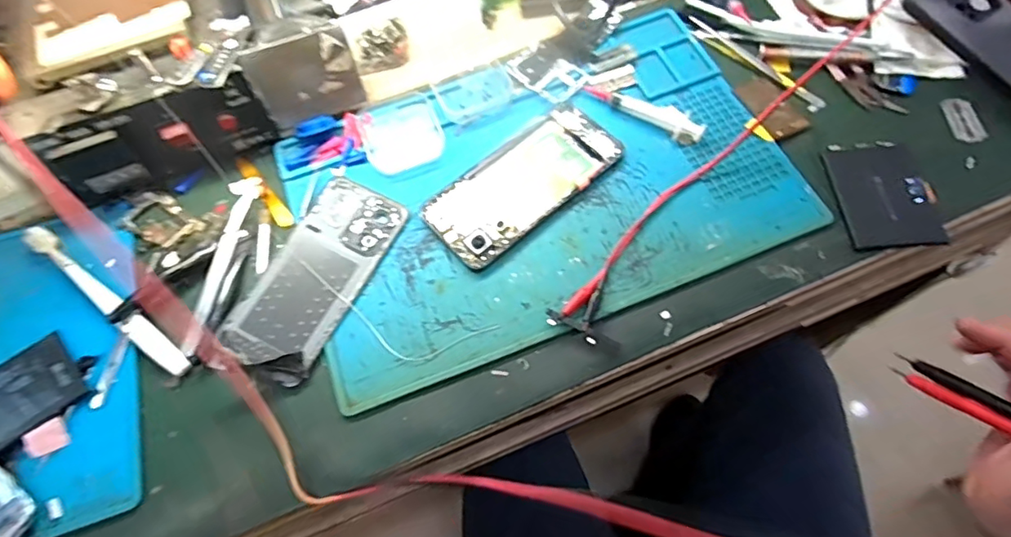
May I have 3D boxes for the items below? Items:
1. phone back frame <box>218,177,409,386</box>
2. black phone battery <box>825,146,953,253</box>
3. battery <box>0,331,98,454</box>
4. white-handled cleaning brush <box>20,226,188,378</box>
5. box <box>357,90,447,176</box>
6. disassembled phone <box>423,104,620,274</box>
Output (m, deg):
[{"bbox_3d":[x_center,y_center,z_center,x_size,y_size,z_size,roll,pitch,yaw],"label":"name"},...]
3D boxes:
[{"bbox_3d":[-0.143,0.003,0.411,0.074,0.008,0.158,23,68,13],"label":"phone back frame"},{"bbox_3d":[0.284,-0.055,0.410,0.067,0.007,0.088,-1,65,3],"label":"black phone battery"},{"bbox_3d":[-0.335,0.087,0.379,0.063,0.007,0.084,39,64,18],"label":"battery"},{"bbox_3d":[-0.301,0.020,0.409,0.187,0.006,0.017,34,71,17],"label":"white-handled cleaning brush"},{"bbox_3d":[-0.089,-0.117,0.459,0.064,0.015,0.077,-24,66,-8],"label":"box"},{"bbox_3d":[0.015,-0.071,0.435,0.161,0.007,0.075,-39,69,-14],"label":"disassembled phone"}]

